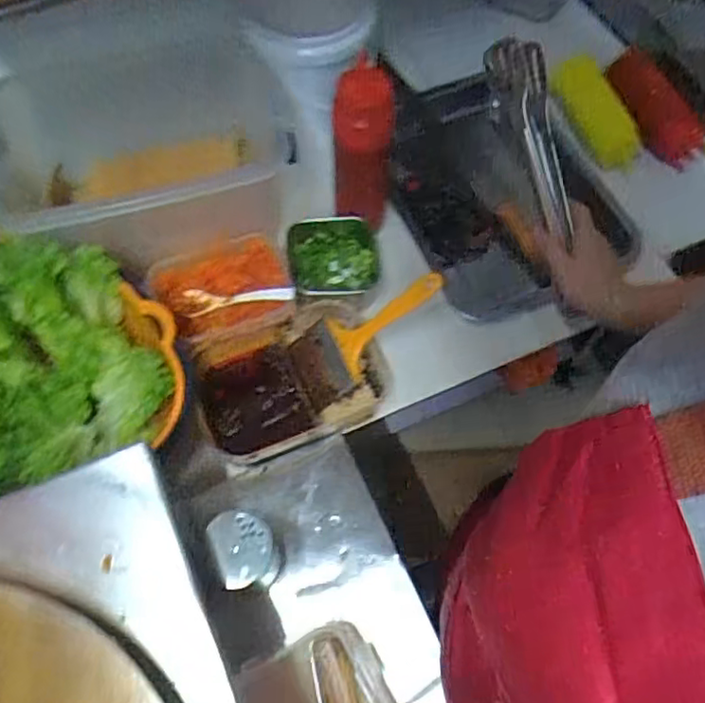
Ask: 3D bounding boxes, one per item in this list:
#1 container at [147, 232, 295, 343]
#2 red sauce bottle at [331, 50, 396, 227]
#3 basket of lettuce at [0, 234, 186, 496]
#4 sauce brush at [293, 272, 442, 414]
[{"bbox_3d":[-0.150,-0.066,0.743,0.154,0.047,0.121,-18,67,-9],"label":"container"},{"bbox_3d":[0.011,-0.222,0.721,0.063,0.225,0.072,6,65,2],"label":"red sauce bottle"},{"bbox_3d":[-0.308,0.022,0.620,0.255,0.141,0.230,-35,70,-16],"label":"basket of lettuce"},{"bbox_3d":[0.012,-0.024,0.676,0.185,0.029,0.085,-37,66,23],"label":"sauce brush"}]

